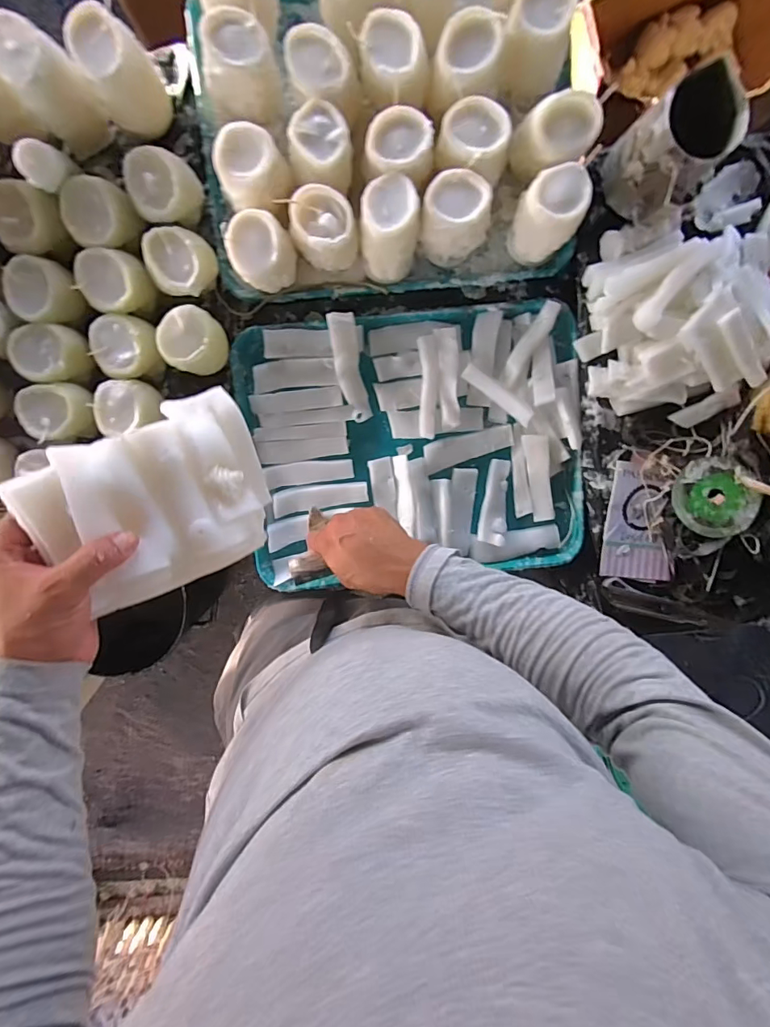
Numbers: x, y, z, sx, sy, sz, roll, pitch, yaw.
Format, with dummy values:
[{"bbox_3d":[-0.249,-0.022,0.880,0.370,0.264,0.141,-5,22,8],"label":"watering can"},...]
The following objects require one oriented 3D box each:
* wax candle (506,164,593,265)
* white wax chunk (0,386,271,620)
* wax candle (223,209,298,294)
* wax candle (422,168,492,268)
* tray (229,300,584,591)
[{"bbox_3d":[0.181,-0.338,0.530,0.065,0.094,0.069,0,98,-2],"label":"wax candle"},{"bbox_3d":[-0.177,-0.008,0.366,0.167,0.025,0.129,-28,109,-21],"label":"white wax chunk"},{"bbox_3d":[-0.138,-0.294,0.528,0.072,0.073,0.062,-6,98,-1],"label":"wax candle"},{"bbox_3d":[0.079,-0.333,0.535,0.078,0.098,0.062,19,97,-4],"label":"wax candle"},{"bbox_3d":[0.036,-0.085,0.610,0.435,0.033,0.340,-6,98,-1],"label":"tray"}]

